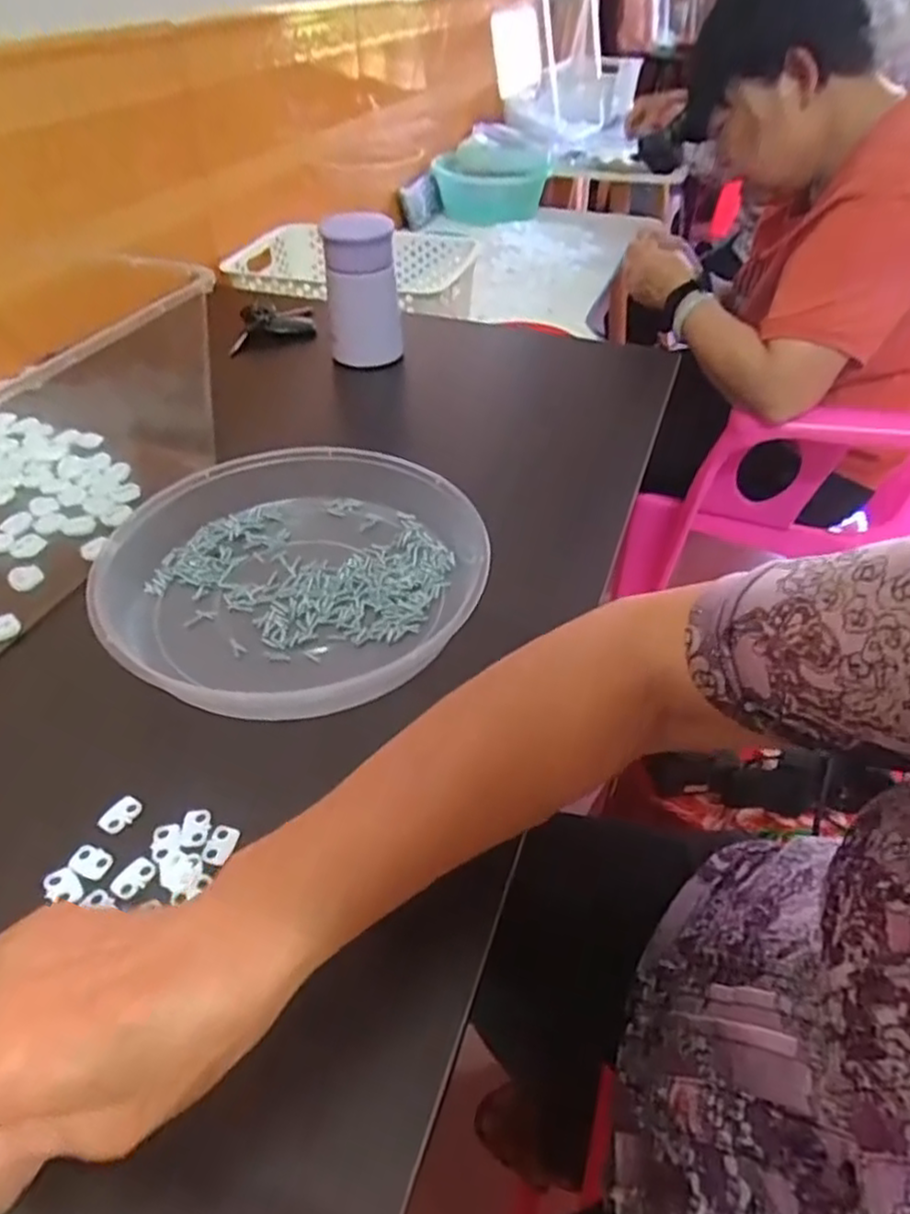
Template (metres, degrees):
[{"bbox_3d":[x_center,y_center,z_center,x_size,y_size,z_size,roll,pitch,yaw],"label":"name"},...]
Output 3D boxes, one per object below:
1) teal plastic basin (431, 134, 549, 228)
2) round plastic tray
[{"bbox_3d":[0.085,-0.934,1.579,0.229,0.111,0.321,6,43,5],"label":"teal plastic basin"},{"bbox_3d":[-0.100,-0.024,0.457,0.235,0.040,0.228,0,42,0],"label":"round plastic tray"}]

